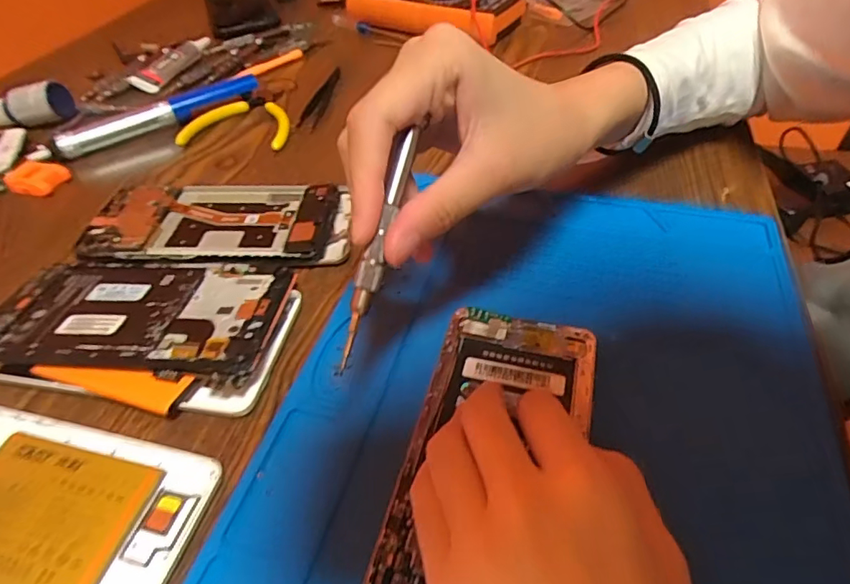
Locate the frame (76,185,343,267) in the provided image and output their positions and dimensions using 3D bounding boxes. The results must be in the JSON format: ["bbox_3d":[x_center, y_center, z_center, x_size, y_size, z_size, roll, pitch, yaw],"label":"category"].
[{"bbox_3d":[-0.128,-0.045,0.324,0.162,0.011,0.074,4,46,6],"label":"frame"}]

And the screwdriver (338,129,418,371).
[{"bbox_3d":[-0.017,-0.016,0.194,0.009,0.006,0.094,15,87,16],"label":"screwdriver"}]

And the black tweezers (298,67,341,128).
[{"bbox_3d":[-0.088,-0.169,0.451,0.017,0.010,0.105,4,46,6],"label":"black tweezers"}]

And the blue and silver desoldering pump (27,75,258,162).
[{"bbox_3d":[-0.221,-0.143,0.421,0.176,0.017,0.014,-30,52,-24],"label":"blue and silver desoldering pump"}]

